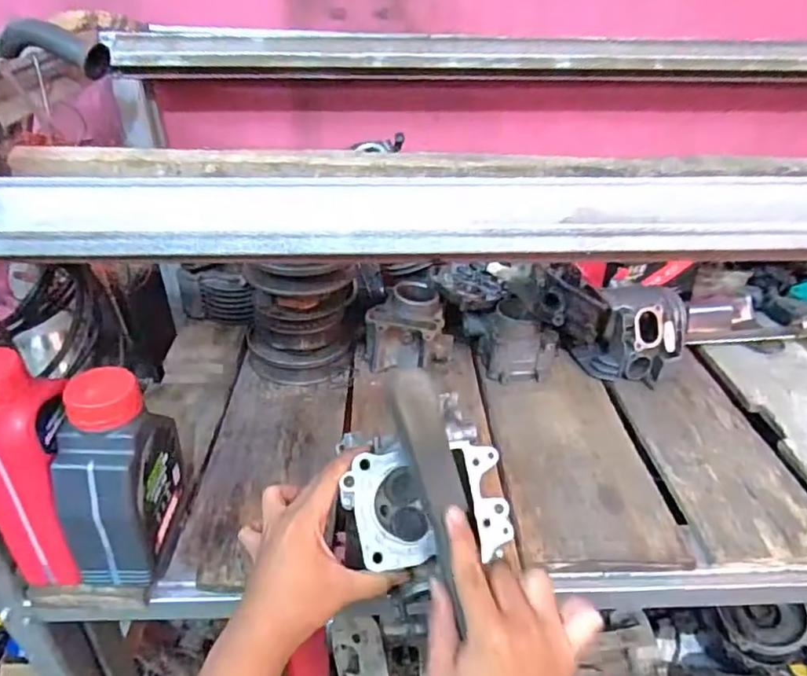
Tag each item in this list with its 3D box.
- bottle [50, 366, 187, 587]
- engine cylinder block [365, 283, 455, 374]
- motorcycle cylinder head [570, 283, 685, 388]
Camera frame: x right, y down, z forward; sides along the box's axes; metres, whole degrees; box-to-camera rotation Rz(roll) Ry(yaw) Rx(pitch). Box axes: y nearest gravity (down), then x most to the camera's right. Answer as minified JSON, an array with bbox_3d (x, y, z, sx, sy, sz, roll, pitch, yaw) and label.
[{"bbox_3d":[-0.244,0.111,0.509,0.061,0.178,0.113,3,34,3],"label":"bottle"},{"bbox_3d":[0.007,-0.015,0.818,0.115,0.079,0.105,1,34,0],"label":"engine cylinder block"},{"bbox_3d":[0.320,-0.008,0.827,0.138,0.104,0.104,16,37,21],"label":"motorcycle cylinder head"}]

